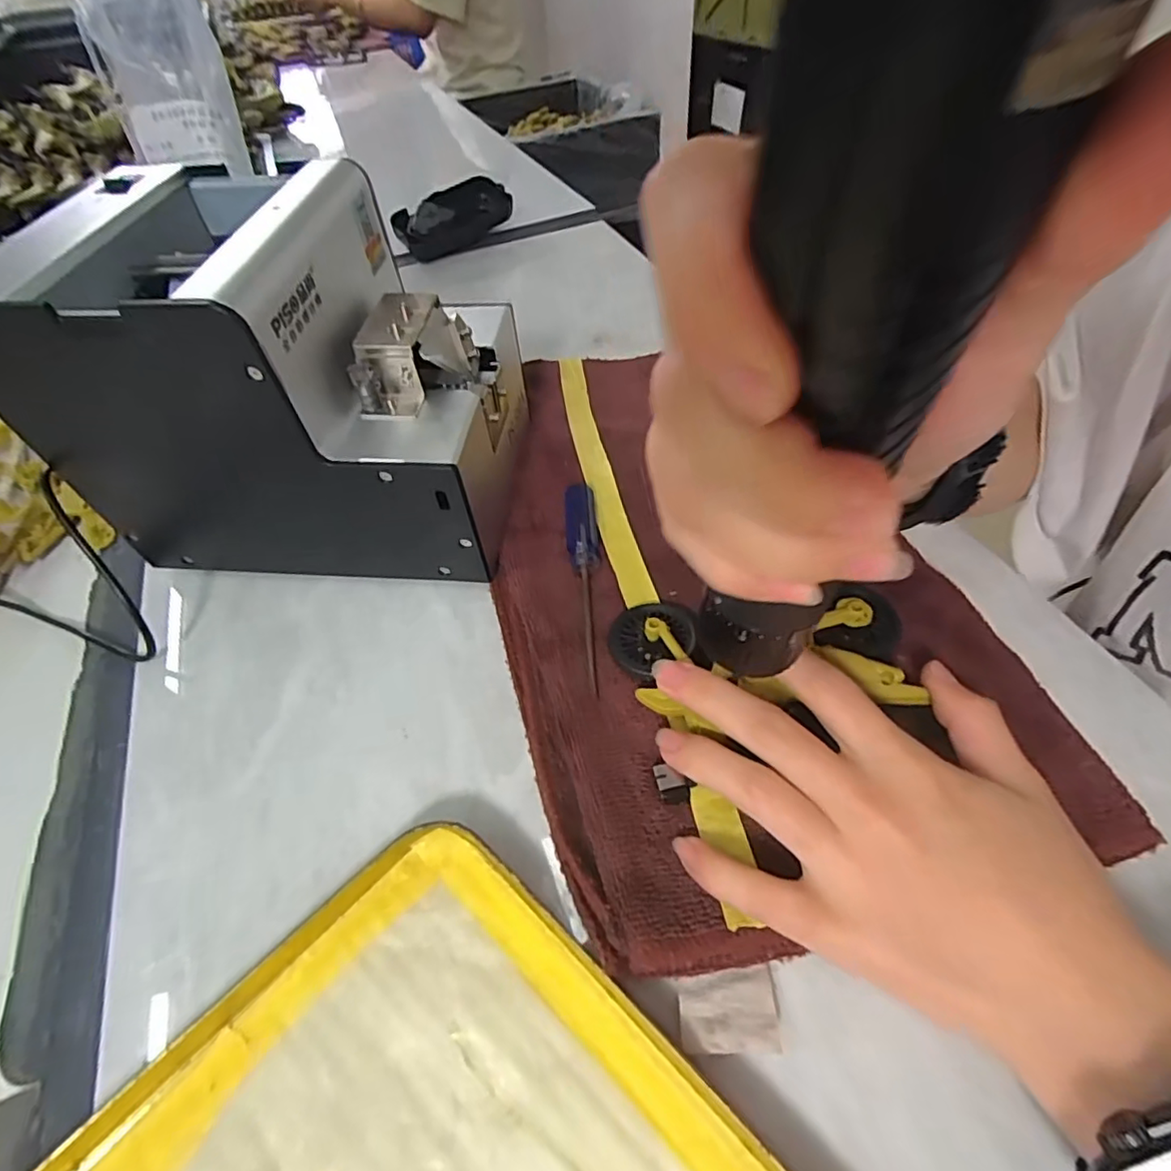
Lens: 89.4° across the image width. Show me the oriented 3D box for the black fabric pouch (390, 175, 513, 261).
[{"bbox_3d":[-0.121,-0.333,0.546,0.110,0.046,0.048,-30,55,-19],"label":"black fabric pouch"}]

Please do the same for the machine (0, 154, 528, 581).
[{"bbox_3d":[-0.132,-0.093,0.281,0.177,0.147,0.121,2,51,6],"label":"machine"}]

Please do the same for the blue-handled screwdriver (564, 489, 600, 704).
[{"bbox_3d":[0.000,-0.006,0.277,0.015,0.011,0.116,-5,51,0],"label":"blue-handled screwdriver"}]

